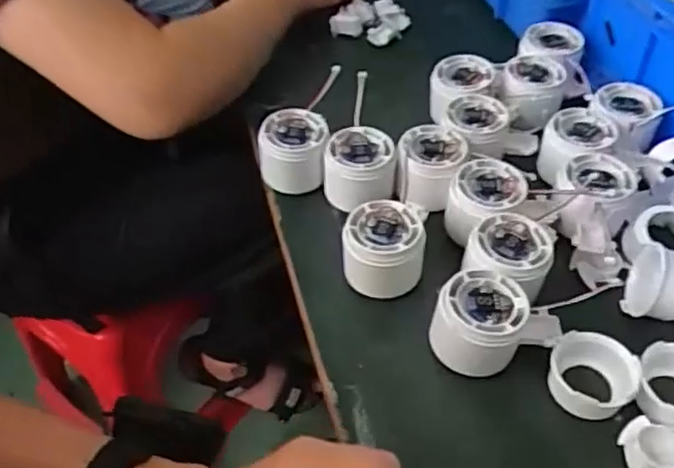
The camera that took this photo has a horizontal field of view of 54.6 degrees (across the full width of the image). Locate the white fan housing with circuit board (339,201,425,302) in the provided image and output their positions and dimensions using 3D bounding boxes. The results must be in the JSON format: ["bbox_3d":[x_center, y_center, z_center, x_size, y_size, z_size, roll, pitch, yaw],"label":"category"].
[{"bbox_3d":[0.035,0.011,0.484,0.059,0.049,0.054,8,49,10],"label":"white fan housing with circuit board"}]

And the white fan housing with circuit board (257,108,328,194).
[{"bbox_3d":[-0.035,-0.065,0.554,0.060,0.047,0.055,-6,48,-3],"label":"white fan housing with circuit board"}]

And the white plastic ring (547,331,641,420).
[{"bbox_3d":[0.167,0.095,0.429,0.053,0.030,0.048,21,52,21],"label":"white plastic ring"}]

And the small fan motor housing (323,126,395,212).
[{"bbox_3d":[0.018,-0.050,0.538,0.058,0.047,0.062,1,48,4],"label":"small fan motor housing"}]

